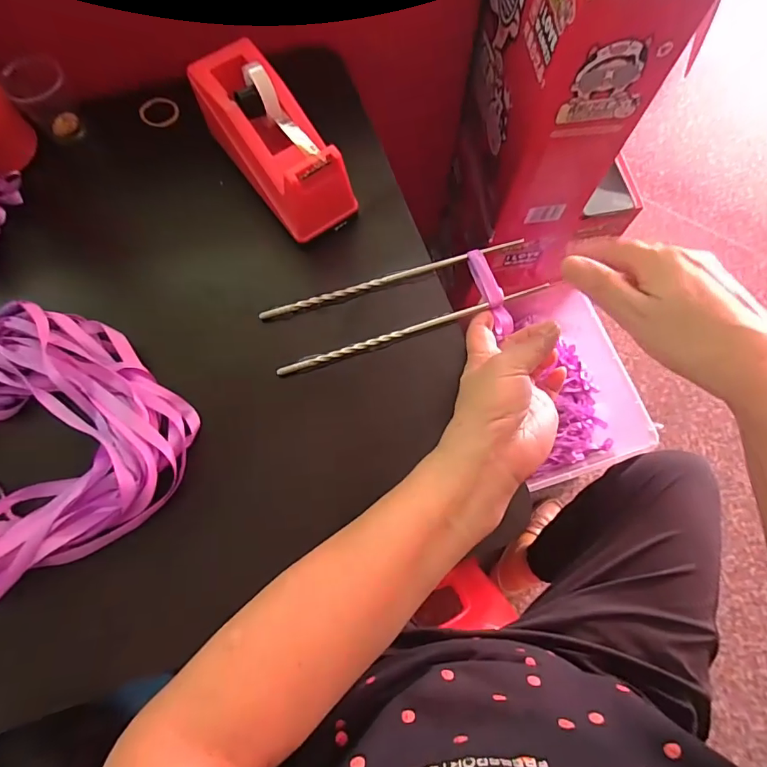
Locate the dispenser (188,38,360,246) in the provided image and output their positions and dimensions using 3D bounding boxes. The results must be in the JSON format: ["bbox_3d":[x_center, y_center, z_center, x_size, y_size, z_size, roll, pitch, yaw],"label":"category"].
[{"bbox_3d":[-0.088,-0.196,0.372,0.063,0.062,0.159,-35,75,-11],"label":"dispenser"}]

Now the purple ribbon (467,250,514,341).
[{"bbox_3d":[0.086,-0.074,0.372,0.015,0.010,0.073,-20,78,-7],"label":"purple ribbon"}]

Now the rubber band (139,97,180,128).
[{"bbox_3d":[-0.212,-0.256,0.438,0.036,0.006,0.035,0,72,0],"label":"rubber band"}]

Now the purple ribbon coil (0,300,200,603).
[{"bbox_3d":[-0.259,0.043,0.322,0.205,0.028,0.199,0,72,0],"label":"purple ribbon coil"}]

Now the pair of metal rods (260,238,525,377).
[{"bbox_3d":[0.015,-0.064,0.370,0.215,0.007,0.058,-20,73,-6],"label":"pair of metal rods"}]

